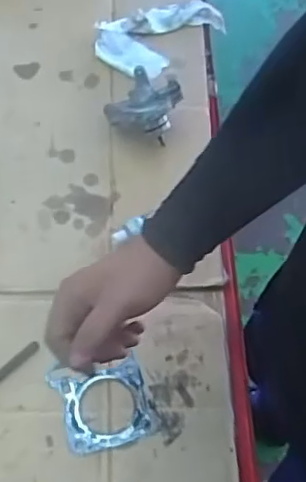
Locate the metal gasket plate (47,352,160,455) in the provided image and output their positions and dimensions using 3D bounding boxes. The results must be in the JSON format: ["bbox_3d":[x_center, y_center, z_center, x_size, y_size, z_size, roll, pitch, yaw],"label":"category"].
[{"bbox_3d":[-0.055,0.175,0.668,0.096,0.006,0.099,-16,66,-11],"label":"metal gasket plate"}]

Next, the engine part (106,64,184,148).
[{"bbox_3d":[-0.011,-0.186,0.816,0.087,0.059,0.093,2,63,-5],"label":"engine part"}]

